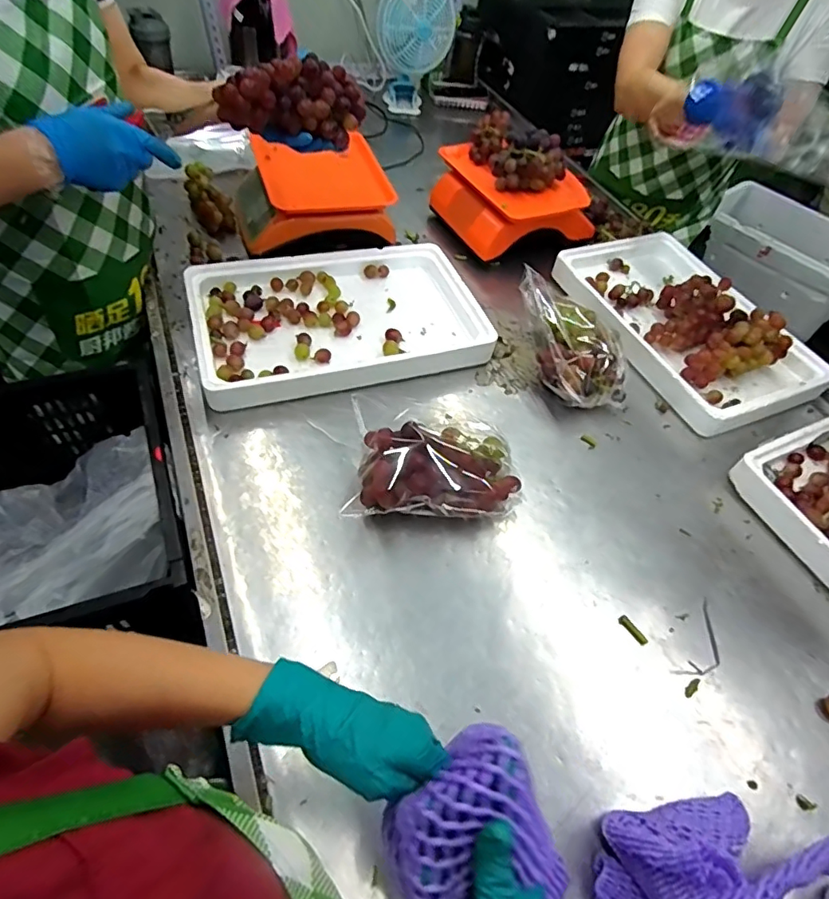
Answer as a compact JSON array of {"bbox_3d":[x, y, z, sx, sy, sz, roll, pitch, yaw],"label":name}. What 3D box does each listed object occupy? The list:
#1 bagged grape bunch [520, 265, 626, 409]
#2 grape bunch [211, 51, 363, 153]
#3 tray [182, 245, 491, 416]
[{"bbox_3d":[0.252,-0.176,0.870,0.131,0.106,0.232,-12,55,-19],"label":"bagged grape bunch"},{"bbox_3d":[-0.168,-0.500,0.763,0.202,0.093,0.066,-23,59,-25],"label":"grape bunch"},{"bbox_3d":[-0.126,-0.231,0.898,0.470,0.044,0.324,-10,54,-17],"label":"tray"}]

